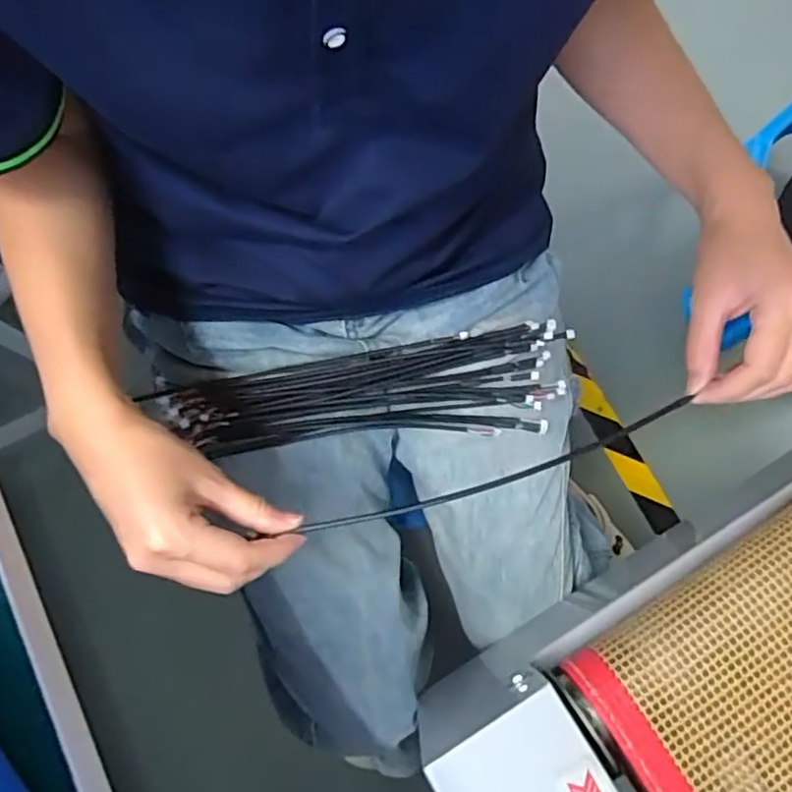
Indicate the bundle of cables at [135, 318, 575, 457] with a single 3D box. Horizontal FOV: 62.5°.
[{"bbox_3d":[-0.019,0.004,0.489,0.294,0.021,0.077,-9,102,-6],"label":"bundle of cables"}]

